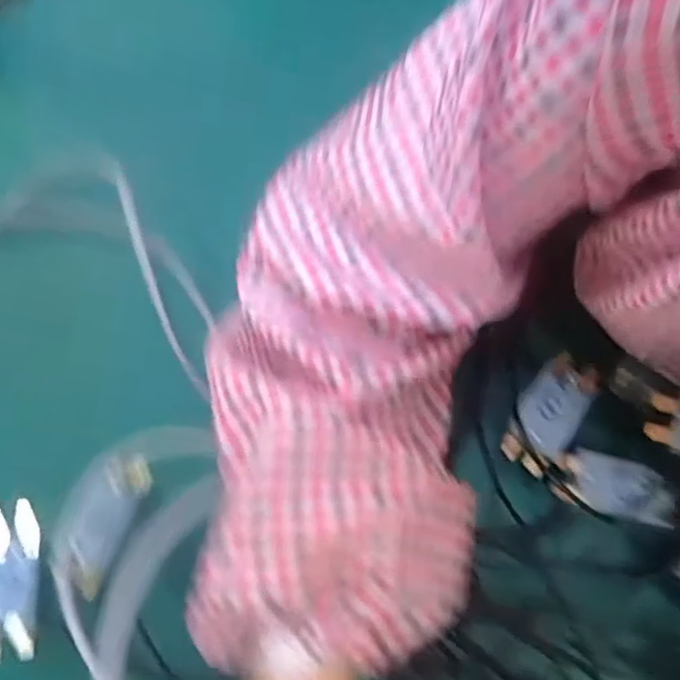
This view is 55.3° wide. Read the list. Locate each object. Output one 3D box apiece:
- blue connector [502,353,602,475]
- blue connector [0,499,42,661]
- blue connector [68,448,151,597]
[{"bbox_3d":[0.111,0.037,0.339,0.030,0.015,0.065,34,75,11],"label":"blue connector"},{"bbox_3d":[-0.178,0.127,0.343,0.029,0.019,0.081,-16,55,-4],"label":"blue connector"},{"bbox_3d":[-0.123,0.093,0.341,0.028,0.011,0.074,12,55,5],"label":"blue connector"}]

